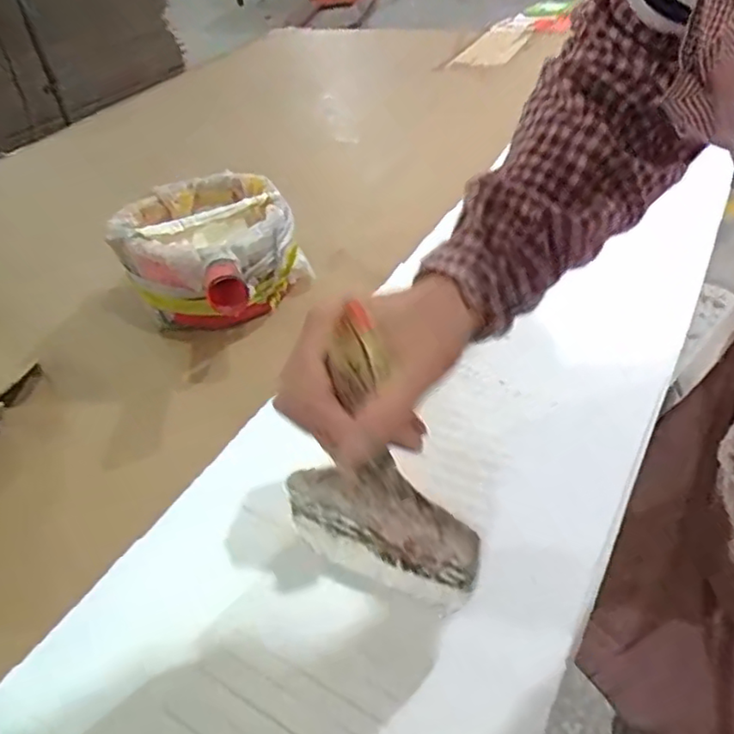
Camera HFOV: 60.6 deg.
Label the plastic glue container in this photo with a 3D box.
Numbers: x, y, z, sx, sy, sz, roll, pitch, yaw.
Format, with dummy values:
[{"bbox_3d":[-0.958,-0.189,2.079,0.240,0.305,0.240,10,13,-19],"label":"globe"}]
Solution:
[{"bbox_3d":[-0.177,-0.133,0.718,0.187,0.111,0.205,-26,44,-21],"label":"plastic glue container"}]

